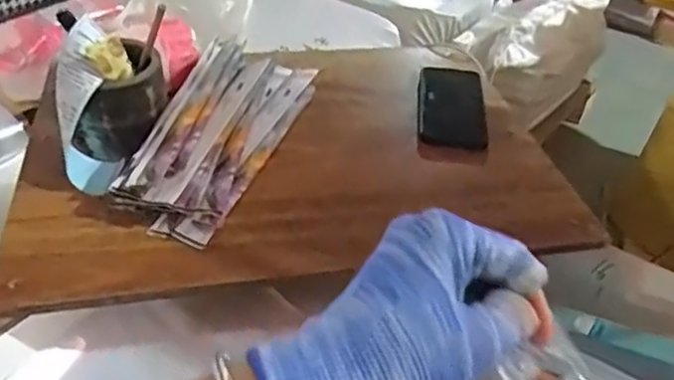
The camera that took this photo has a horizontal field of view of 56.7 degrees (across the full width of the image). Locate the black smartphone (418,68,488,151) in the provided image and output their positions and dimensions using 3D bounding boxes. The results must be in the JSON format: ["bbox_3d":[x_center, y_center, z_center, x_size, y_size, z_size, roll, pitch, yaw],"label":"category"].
[{"bbox_3d":[0.138,-0.103,0.753,0.078,0.014,0.158,6,39,3],"label":"black smartphone"}]

